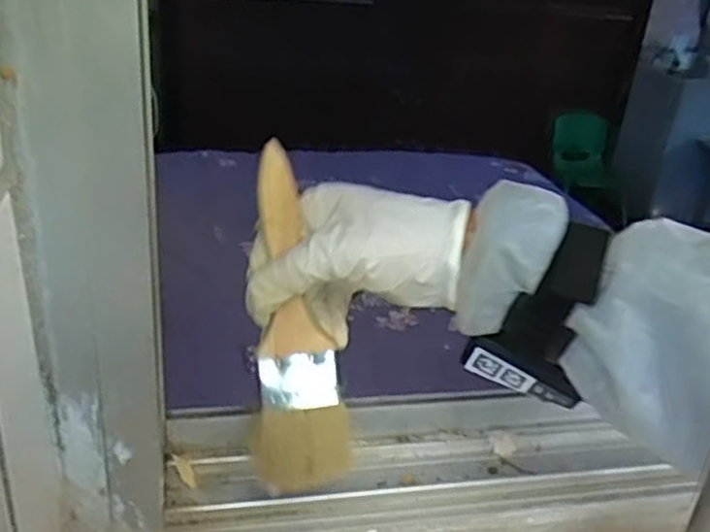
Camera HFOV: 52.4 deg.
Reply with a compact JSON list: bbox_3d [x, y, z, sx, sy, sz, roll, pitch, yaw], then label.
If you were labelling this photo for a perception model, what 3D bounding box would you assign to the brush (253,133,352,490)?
[{"bbox_3d":[-0.034,0.027,0.389,0.048,0.181,0.014,-5,-1,-20],"label":"brush"}]

